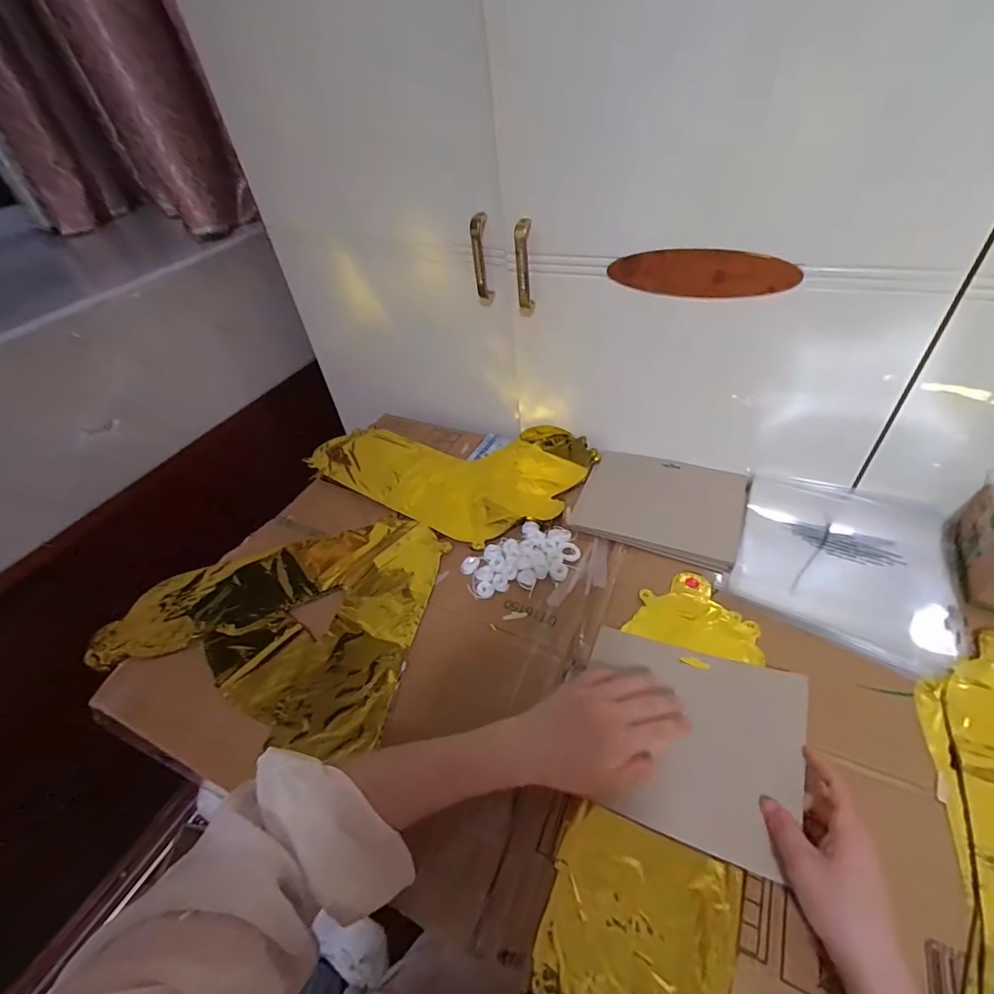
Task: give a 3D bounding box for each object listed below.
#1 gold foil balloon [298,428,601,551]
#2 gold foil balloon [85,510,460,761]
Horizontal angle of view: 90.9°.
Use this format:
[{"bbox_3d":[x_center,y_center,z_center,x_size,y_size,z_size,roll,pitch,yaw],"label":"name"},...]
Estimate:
[{"bbox_3d":[-0.081,-0.052,0.748,0.403,0.033,0.235,19,50,25],"label":"gold foil balloon"},{"bbox_3d":[-0.261,0.130,0.585,0.354,0.024,0.274,5,45,13],"label":"gold foil balloon"}]

